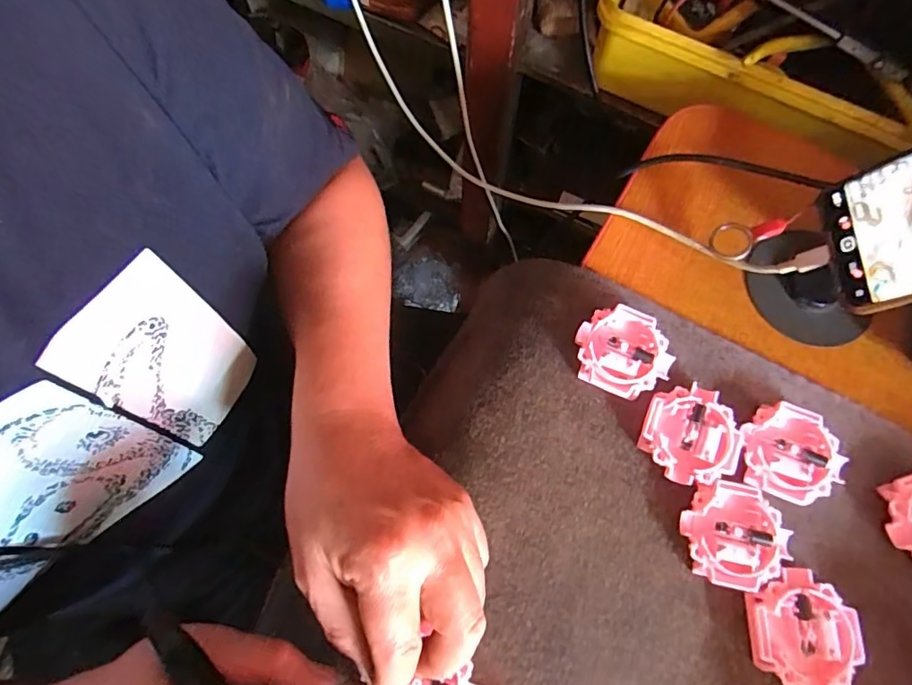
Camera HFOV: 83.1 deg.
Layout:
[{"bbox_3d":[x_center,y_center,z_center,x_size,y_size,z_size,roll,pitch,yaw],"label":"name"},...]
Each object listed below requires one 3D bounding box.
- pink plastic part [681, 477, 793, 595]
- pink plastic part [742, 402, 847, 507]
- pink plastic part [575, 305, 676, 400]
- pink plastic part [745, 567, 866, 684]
[{"bbox_3d":[0.147,0.103,0.276,0.053,0.016,0.052,0,72,-1],"label":"pink plastic part"},{"bbox_3d":[0.187,0.062,0.291,0.054,0.016,0.051,0,72,-1],"label":"pink plastic part"},{"bbox_3d":[0.099,0.005,0.307,0.055,0.016,0.051,25,73,7],"label":"pink plastic part"},{"bbox_3d":[0.176,0.146,0.263,0.052,0.013,0.055,2,72,0],"label":"pink plastic part"}]

